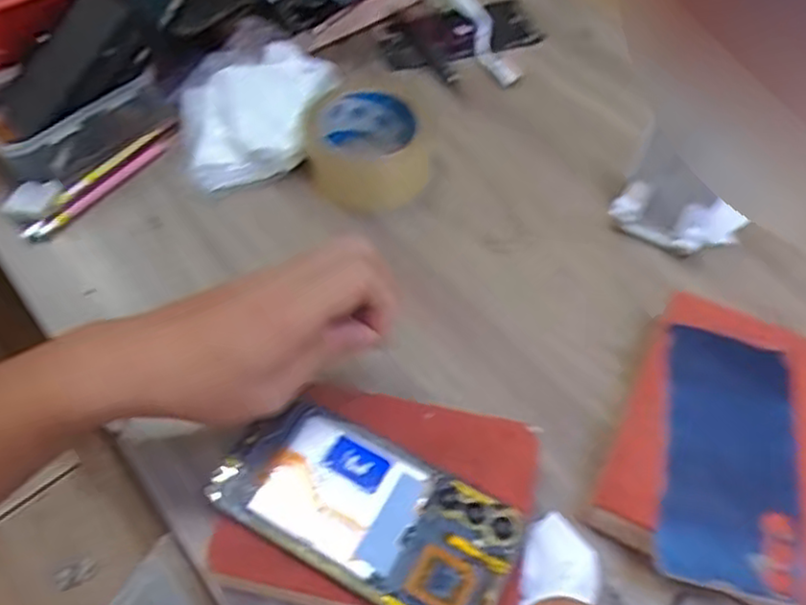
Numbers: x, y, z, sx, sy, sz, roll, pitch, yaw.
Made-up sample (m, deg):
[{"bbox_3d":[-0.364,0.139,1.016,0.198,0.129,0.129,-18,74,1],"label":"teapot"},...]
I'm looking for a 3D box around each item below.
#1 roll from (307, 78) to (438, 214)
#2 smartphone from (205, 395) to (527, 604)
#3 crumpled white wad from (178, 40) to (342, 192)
[{"bbox_3d":[-0.028,-0.133,0.563,0.097,0.058,0.104,0,55,0],"label":"roll"},{"bbox_3d":[-0.021,0.107,0.364,0.158,0.012,0.073,23,58,16],"label":"smartphone"},{"bbox_3d":[-0.121,-0.164,0.578,0.129,0.045,0.134,-10,56,-7],"label":"crumpled white wad"}]

